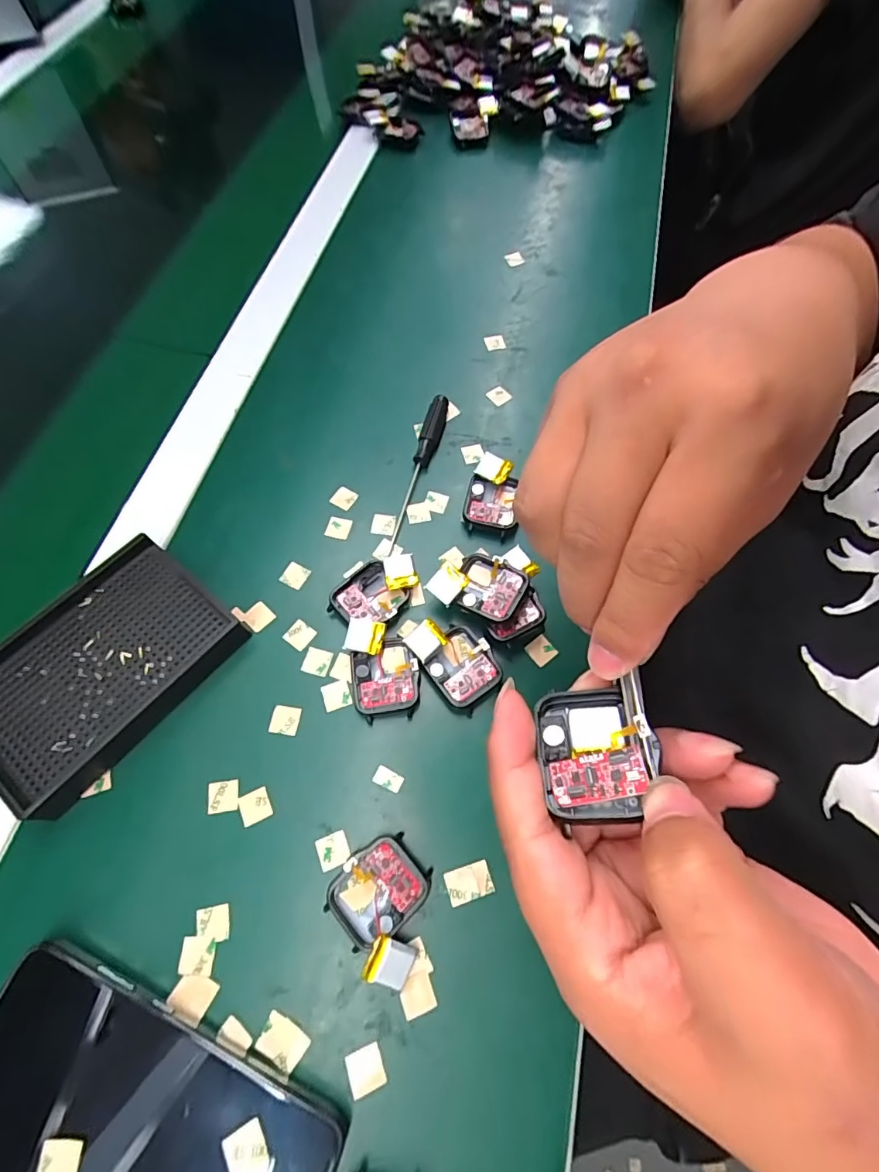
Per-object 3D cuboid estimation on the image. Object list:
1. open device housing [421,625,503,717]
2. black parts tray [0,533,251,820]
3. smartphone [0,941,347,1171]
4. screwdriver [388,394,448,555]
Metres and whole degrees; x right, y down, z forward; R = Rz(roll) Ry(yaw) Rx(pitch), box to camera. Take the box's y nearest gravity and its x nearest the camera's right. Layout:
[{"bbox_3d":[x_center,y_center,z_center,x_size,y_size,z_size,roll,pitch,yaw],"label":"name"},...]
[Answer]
[{"bbox_3d":[0.013,0.048,0.294,0.038,0.016,0.042,-35,71,-17],"label":"open device housing"},{"bbox_3d":[-0.194,0.044,0.285,0.095,0.021,0.135,38,69,14],"label":"black parts tray"},{"bbox_3d":[-0.127,0.228,0.207,0.159,0.014,0.079,22,66,8],"label":"smartphone"},{"bbox_3d":[-0.014,-0.083,0.350,0.013,0.016,0.125,14,65,4],"label":"screwdriver"}]

